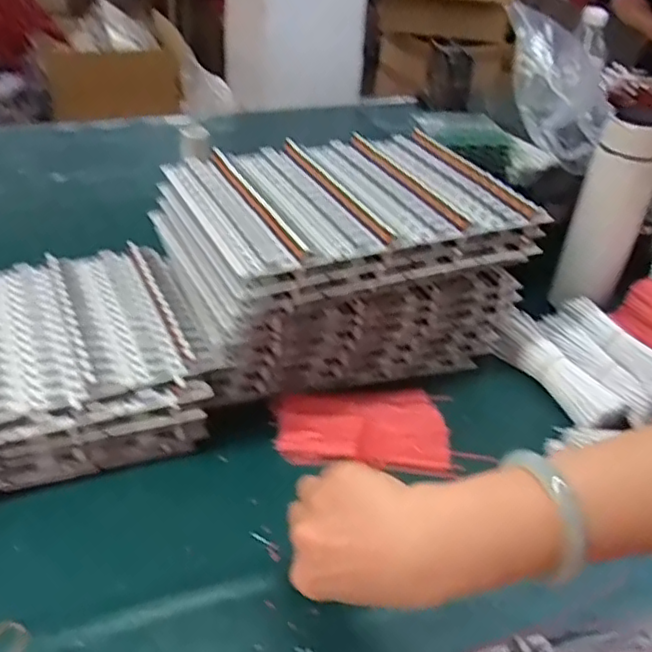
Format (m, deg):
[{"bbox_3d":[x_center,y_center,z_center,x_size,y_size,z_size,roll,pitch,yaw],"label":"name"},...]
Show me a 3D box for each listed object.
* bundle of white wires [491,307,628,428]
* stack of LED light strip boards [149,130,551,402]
[{"bbox_3d":[0.218,0.043,0.610,0.043,0.031,0.141,-10,40,-22],"label":"bundle of white wires"},{"bbox_3d":[0.010,-0.056,0.607,0.294,0.167,0.196,-13,41,-25],"label":"stack of LED light strip boards"}]

